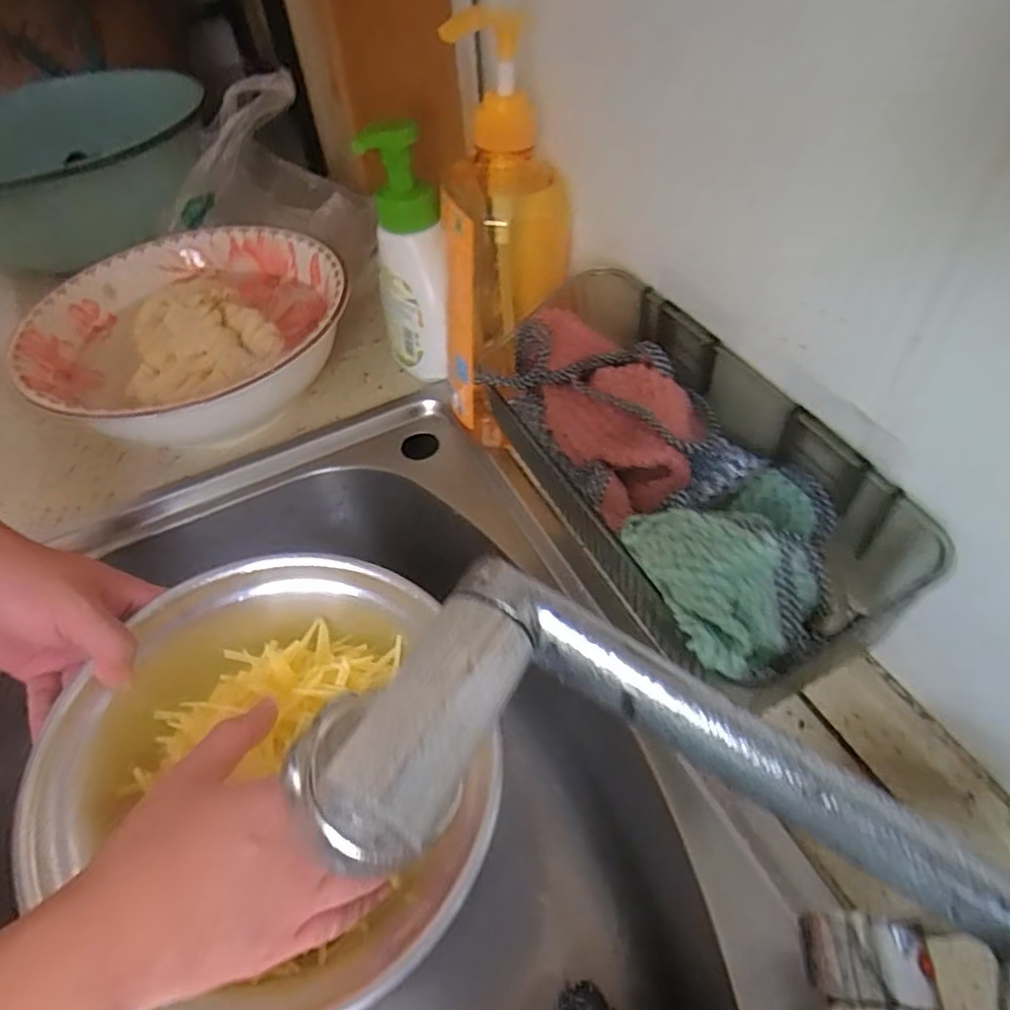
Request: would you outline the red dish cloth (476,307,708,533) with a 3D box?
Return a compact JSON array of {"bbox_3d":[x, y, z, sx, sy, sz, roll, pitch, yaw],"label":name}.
[{"bbox_3d":[0.047,-0.050,0.342,0.069,0.051,0.137,-27,52,-16],"label":"red dish cloth"}]

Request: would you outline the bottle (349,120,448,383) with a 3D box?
[{"bbox_3d":[-0.074,-0.186,0.505,0.054,0.199,0.064,-14,50,-6],"label":"bottle"}]

